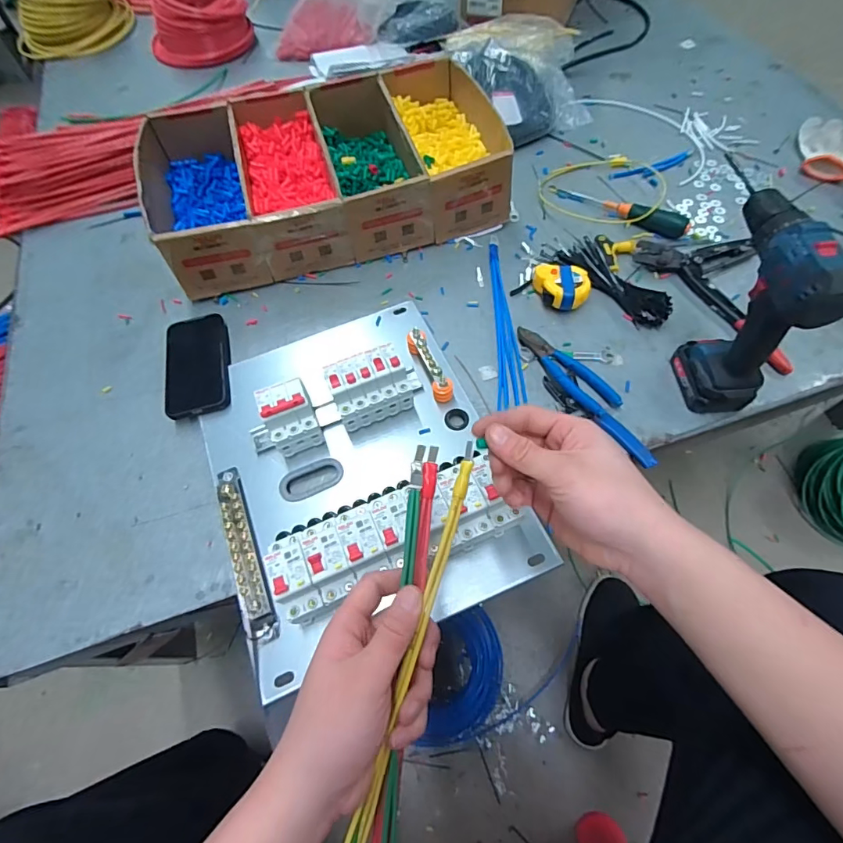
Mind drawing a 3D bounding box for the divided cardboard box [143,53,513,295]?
[{"bbox_3d":[-0.158,-0.400,0.754,0.527,0.120,0.323,-13,61,-5],"label":"divided cardboard box"}]

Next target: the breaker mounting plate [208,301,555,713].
[{"bbox_3d":[-0.079,0.027,0.531,0.312,0.091,0.398,-21,62,-9],"label":"breaker mounting plate"}]

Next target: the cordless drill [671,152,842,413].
[{"bbox_3d":[0.357,-0.127,0.518,0.069,0.228,0.170,-5,61,0],"label":"cordless drill"}]

